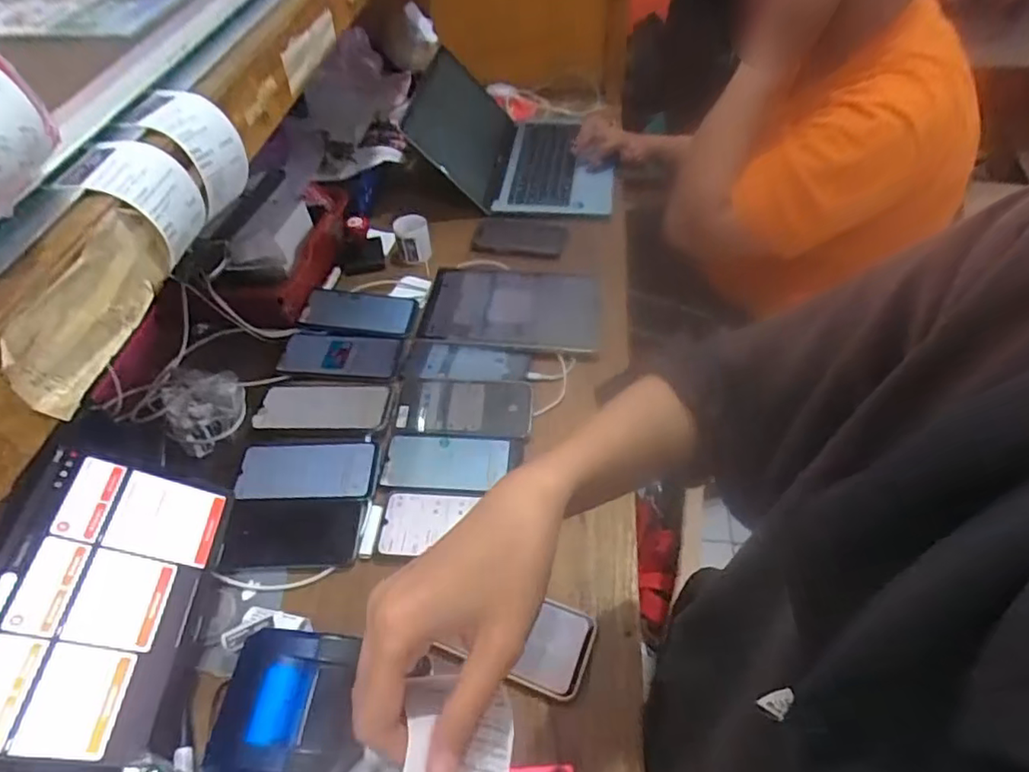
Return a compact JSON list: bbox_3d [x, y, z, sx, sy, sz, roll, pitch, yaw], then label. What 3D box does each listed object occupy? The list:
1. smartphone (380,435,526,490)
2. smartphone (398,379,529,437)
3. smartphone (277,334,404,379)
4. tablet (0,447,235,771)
[{"bbox_3d":[-0.072,0.089,0.700,0.159,0.015,0.072,0,49,4],"label":"smartphone"},{"bbox_3d":[-0.062,0.023,0.737,0.163,0.010,0.080,3,49,6],"label":"smartphone"},{"bbox_3d":[-0.235,-0.043,0.812,0.162,0.014,0.075,1,49,5],"label":"smartphone"},{"bbox_3d":[-0.350,0.176,0.495,0.162,0.019,0.238,28,44,-28],"label":"tablet"}]

